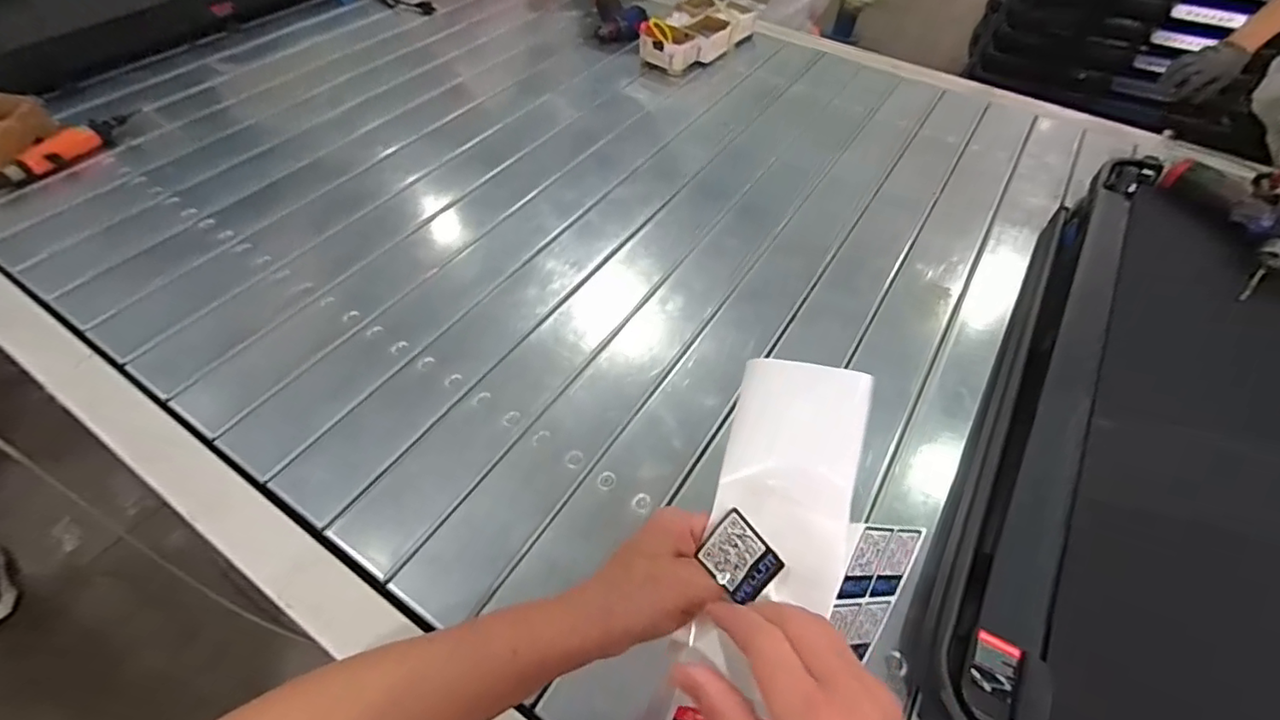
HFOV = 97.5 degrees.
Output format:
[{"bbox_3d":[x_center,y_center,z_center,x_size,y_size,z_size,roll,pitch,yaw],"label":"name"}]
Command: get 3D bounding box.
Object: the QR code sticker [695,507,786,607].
[{"bbox_3d":[0.055,0.107,0.304,0.035,0.004,0.048,-46,106,-18],"label":"QR code sticker"}]

